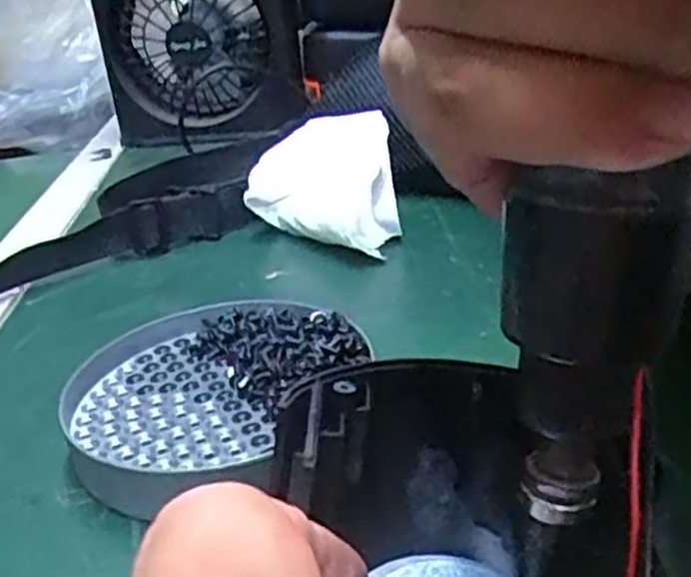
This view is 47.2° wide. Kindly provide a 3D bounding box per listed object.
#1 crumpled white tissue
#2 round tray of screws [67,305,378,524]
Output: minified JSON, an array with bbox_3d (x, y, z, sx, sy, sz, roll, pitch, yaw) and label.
[{"bbox_3d":[-0.015,-0.056,0.454,0.083,0.064,0.092,-7,25,0],"label":"crumpled white tissue"},{"bbox_3d":[-0.051,0.040,0.295,0.102,0.025,0.112,-6,25,3],"label":"round tray of screws"}]

